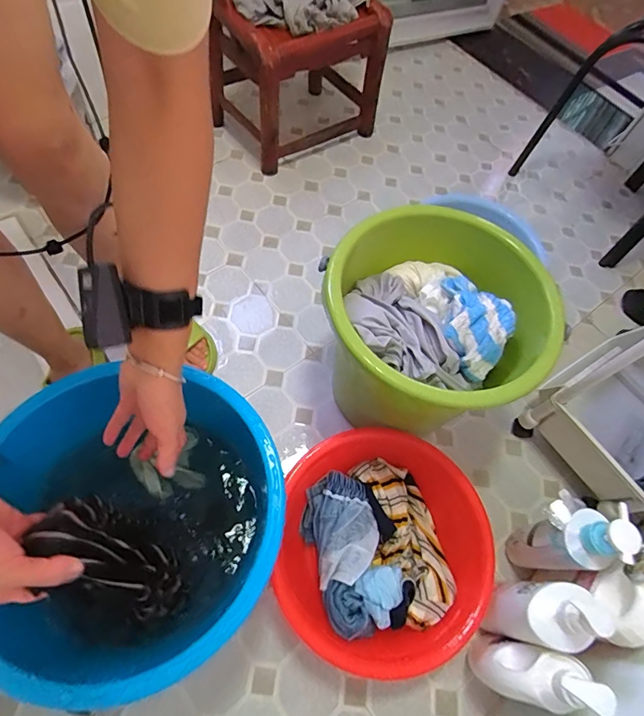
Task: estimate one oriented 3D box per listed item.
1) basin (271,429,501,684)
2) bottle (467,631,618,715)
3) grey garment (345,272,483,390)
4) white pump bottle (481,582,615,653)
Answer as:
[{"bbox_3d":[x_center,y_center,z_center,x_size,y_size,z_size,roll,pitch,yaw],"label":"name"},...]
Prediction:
[{"bbox_3d":[0.099,0.298,0.690,0.291,0.114,0.326,13,61,-2],"label":"basin"},{"bbox_3d":[0.271,0.411,0.563,0.081,0.264,0.063,18,61,1],"label":"bottle"},{"bbox_3d":[0.119,-0.037,0.660,0.131,0.048,0.224,-20,67,-18],"label":"grey garment"},{"bbox_3d":[0.297,0.347,0.583,0.077,0.241,0.075,8,61,-5],"label":"white pump bottle"}]

